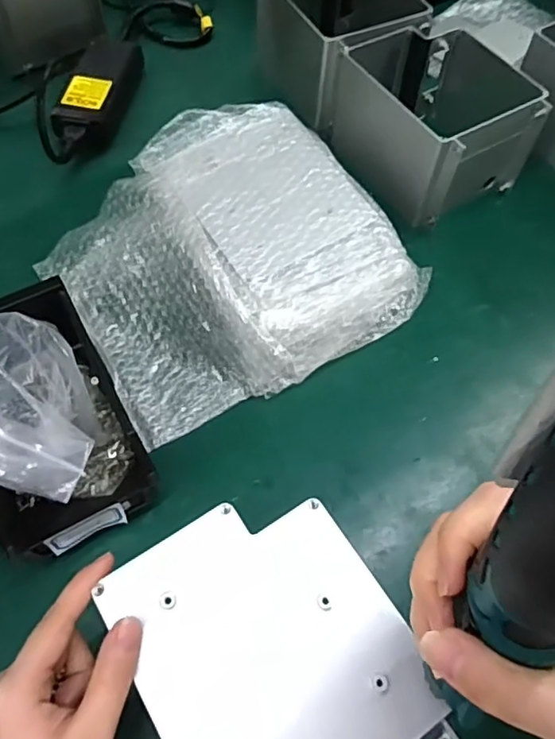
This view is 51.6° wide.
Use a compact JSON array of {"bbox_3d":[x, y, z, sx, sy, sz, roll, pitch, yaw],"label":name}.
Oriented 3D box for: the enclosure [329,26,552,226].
[{"bbox_3d":[0.155,-0.245,0.573,0.137,0.102,0.167,-27,65,-16],"label":"enclosure"}]

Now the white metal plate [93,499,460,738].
[{"bbox_3d":[-0.003,0.137,0.284,0.124,0.009,0.147,-29,66,-17],"label":"white metal plate"}]

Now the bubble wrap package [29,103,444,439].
[{"bbox_3d":[-0.046,-0.103,0.494,0.271,0.073,0.254,-30,66,-17],"label":"bubble wrap package"}]

